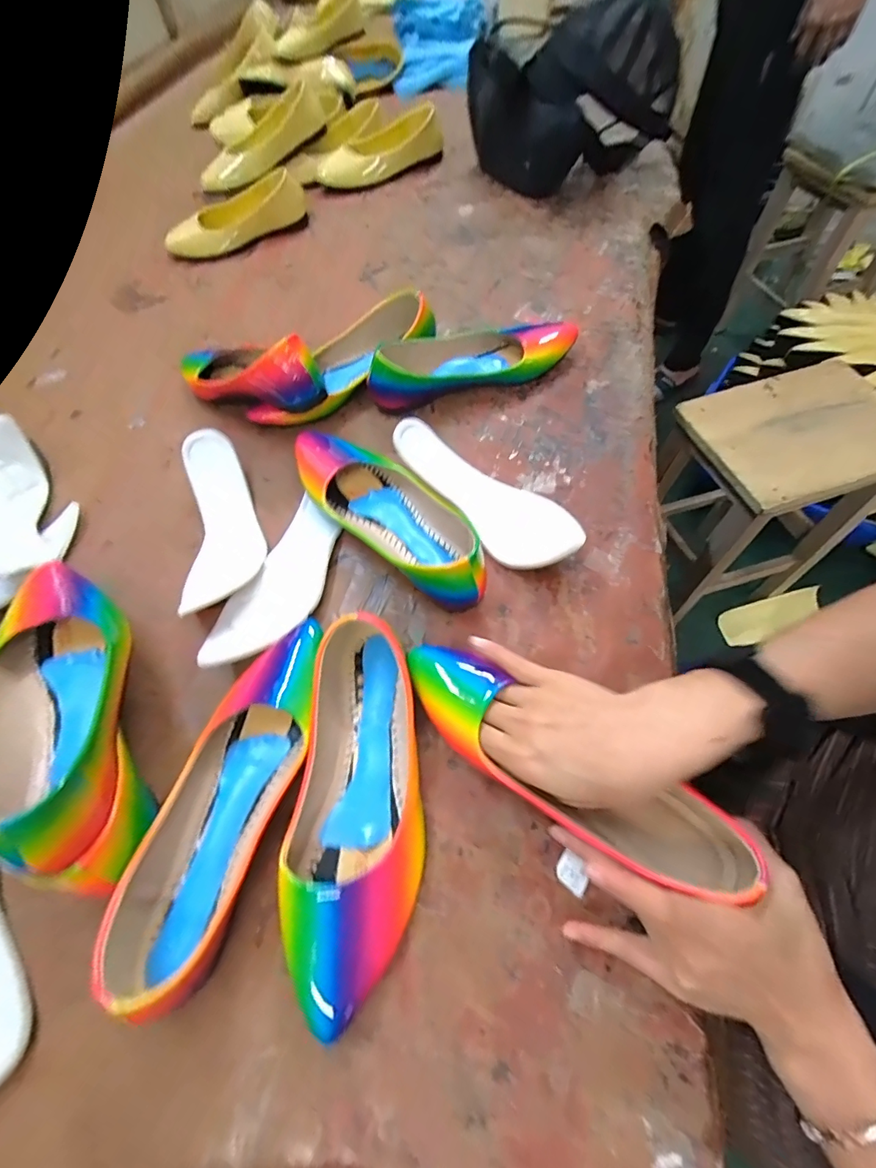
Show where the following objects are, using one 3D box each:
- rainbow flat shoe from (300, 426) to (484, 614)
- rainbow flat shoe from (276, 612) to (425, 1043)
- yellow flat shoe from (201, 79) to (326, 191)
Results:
[{"bbox_3d":[-0.046,-0.074,0.427,0.251,0.055,0.094,40,71,23],"label":"rainbow flat shoe"},{"bbox_3d":[-0.056,0.141,0.312,0.085,0.062,0.248,-3,60,3],"label":"rainbow flat shoe"},{"bbox_3d":[-0.312,-0.772,0.804,0.243,0.059,0.082,-23,61,14],"label":"yellow flat shoe"}]

